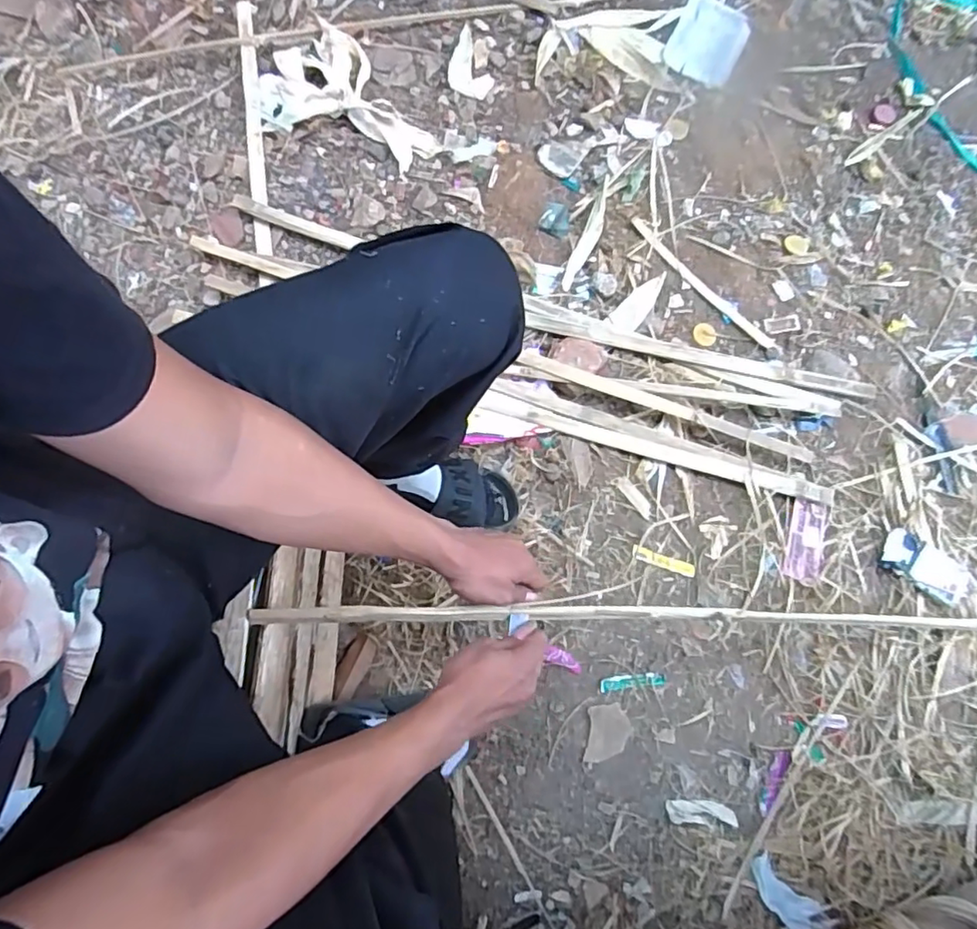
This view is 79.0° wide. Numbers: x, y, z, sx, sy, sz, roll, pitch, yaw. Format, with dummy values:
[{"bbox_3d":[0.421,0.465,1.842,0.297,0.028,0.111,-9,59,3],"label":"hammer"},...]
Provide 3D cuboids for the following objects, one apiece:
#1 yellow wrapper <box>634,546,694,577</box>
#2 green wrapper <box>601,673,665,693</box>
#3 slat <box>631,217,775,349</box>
[{"bbox_3d":[0.256,0.142,0.865,0.094,0.004,0.019,20,80,3],"label":"yellow wrapper"},{"bbox_3d":[0.201,0.304,0.826,0.090,0.004,0.019,-6,79,-1],"label":"green wrapper"},{"bbox_3d":[0.342,-0.293,0.959,0.019,0.007,0.297,-43,82,-7],"label":"slat"}]

